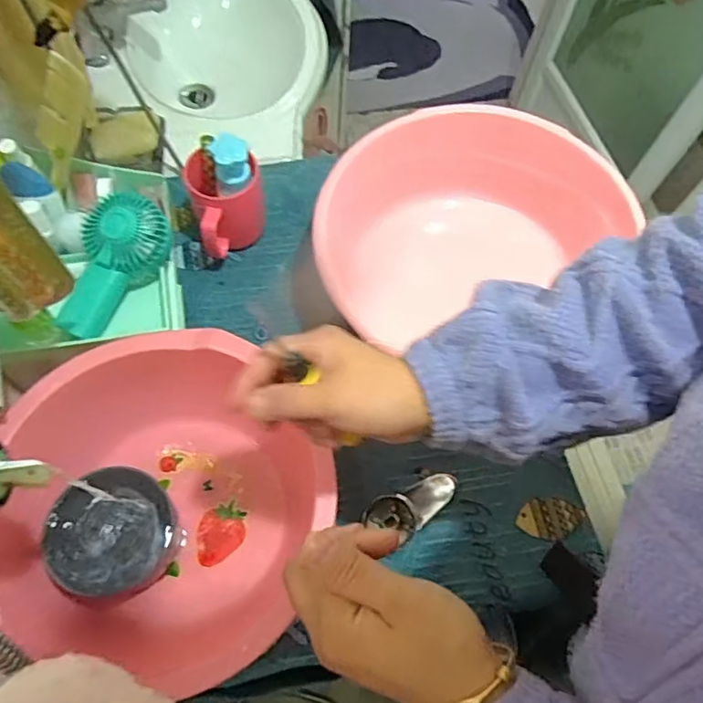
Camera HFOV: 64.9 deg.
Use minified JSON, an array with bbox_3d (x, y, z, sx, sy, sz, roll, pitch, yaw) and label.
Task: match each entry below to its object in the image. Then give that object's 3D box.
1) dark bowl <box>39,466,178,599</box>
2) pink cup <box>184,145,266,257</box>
[{"bbox_3d":[-0.222,0.166,0.511,0.109,0.056,0.108,32,55,-26],"label":"dark bowl"},{"bbox_3d":[-0.142,-0.169,0.647,0.081,0.109,0.096,-17,67,-10],"label":"pink cup"}]

